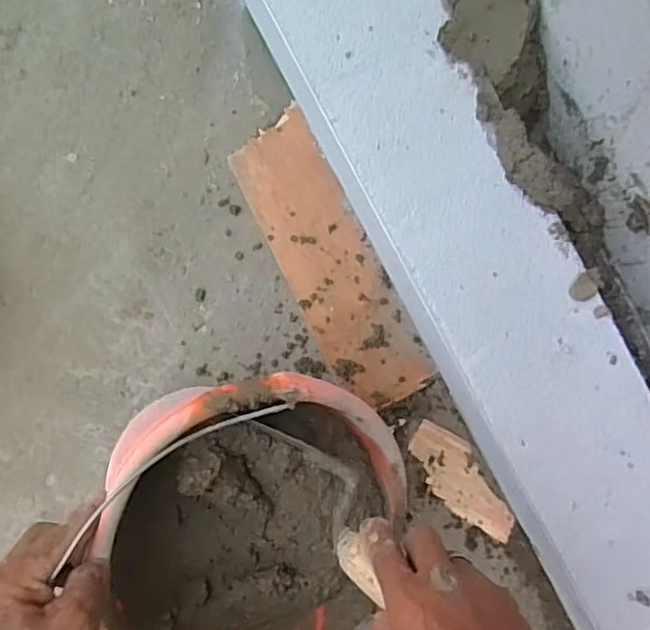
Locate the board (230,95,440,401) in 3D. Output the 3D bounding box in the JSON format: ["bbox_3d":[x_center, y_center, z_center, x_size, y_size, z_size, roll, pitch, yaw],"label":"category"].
[{"bbox_3d":[0.005,-0.046,0.595,0.090,0.010,0.281,-28,91,2],"label":"board"}]

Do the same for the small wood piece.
[{"bbox_3d":[0.134,0.165,0.607,0.052,0.011,0.134,-38,91,2],"label":"small wood piece"}]

